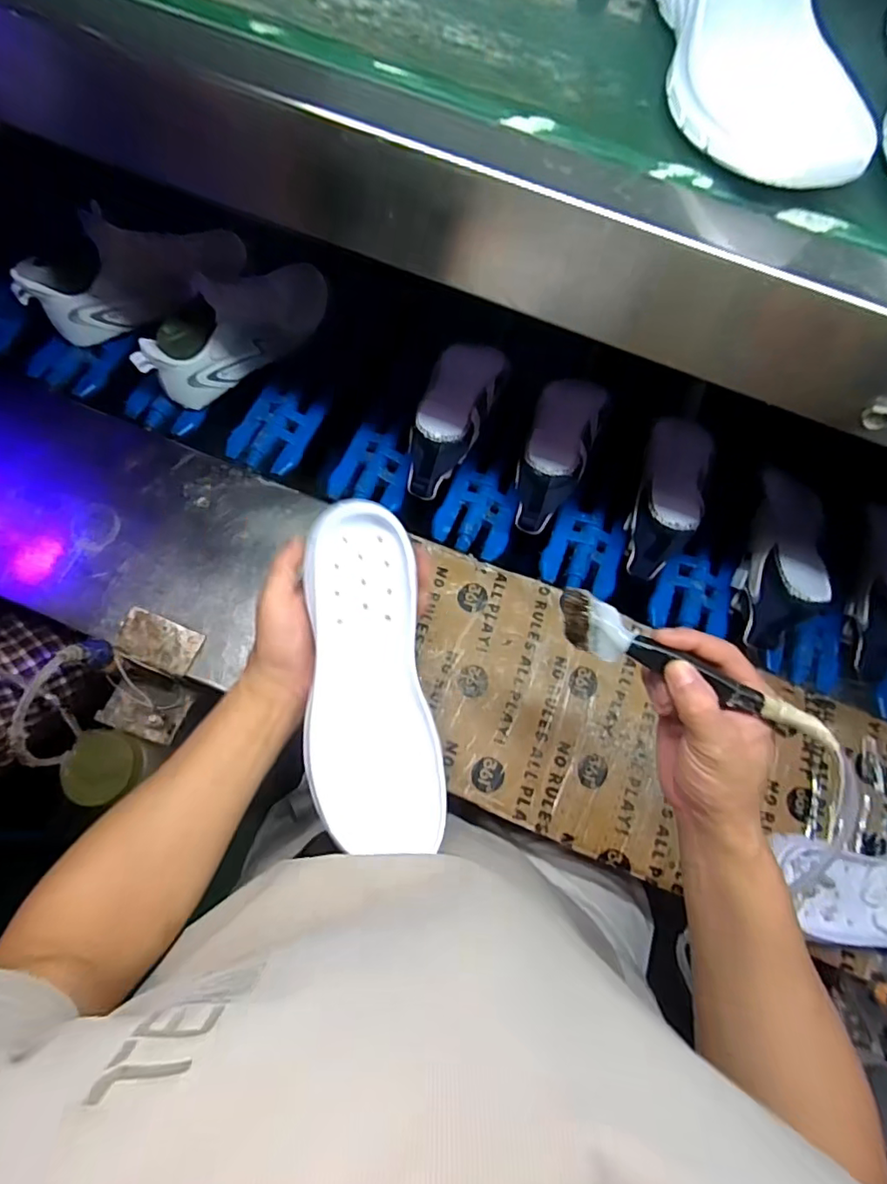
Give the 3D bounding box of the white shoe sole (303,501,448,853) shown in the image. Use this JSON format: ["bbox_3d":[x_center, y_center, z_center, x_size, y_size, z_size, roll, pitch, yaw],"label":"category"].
[{"bbox_3d":[-0.058,0.062,0.425,0.093,0.024,0.257,-7,80,-3],"label":"white shoe sole"}]

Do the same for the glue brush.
[{"bbox_3d":[0.154,0.048,0.351,0.174,0.022,0.029,26,76,13],"label":"glue brush"}]

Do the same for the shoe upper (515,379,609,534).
[{"bbox_3d":[0.136,-0.169,0.652,0.081,0.096,0.206,21,76,5],"label":"shoe upper"}]

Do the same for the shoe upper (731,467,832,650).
[{"bbox_3d":[0.388,-0.040,0.636,0.077,0.107,0.205,23,76,5],"label":"shoe upper"}]

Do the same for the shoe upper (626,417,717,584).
[{"bbox_3d":[0.267,-0.108,0.666,0.081,0.086,0.204,21,55,7],"label":"shoe upper"}]

